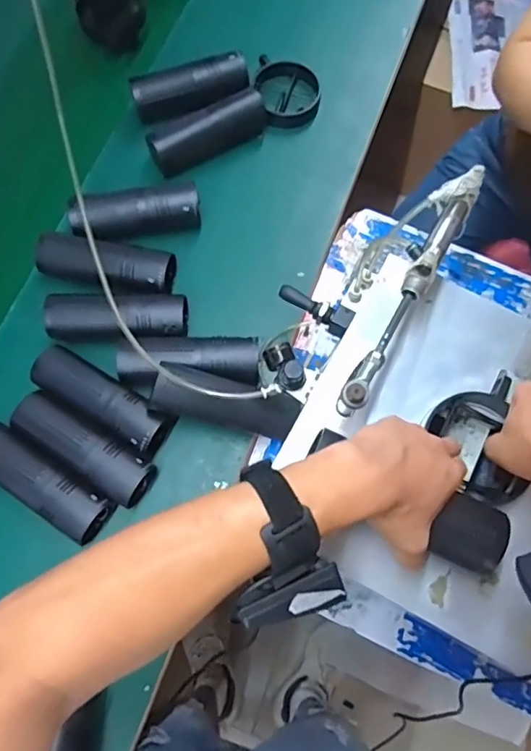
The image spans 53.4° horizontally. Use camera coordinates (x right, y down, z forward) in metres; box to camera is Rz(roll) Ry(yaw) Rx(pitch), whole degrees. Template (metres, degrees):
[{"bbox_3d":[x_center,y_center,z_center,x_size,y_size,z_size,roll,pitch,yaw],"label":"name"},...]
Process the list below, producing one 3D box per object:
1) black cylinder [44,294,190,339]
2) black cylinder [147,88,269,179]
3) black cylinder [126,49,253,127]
[{"bbox_3d":[-0.177,-0.067,0.628,0.163,0.050,0.056,-1,72,-1],"label":"black cylinder"},{"bbox_3d":[-0.079,-0.333,0.729,0.169,0.050,0.055,-34,76,-11],"label":"black cylinder"},{"bbox_3d":[-0.105,-0.407,0.744,0.162,0.052,0.046,-17,73,-6],"label":"black cylinder"}]

